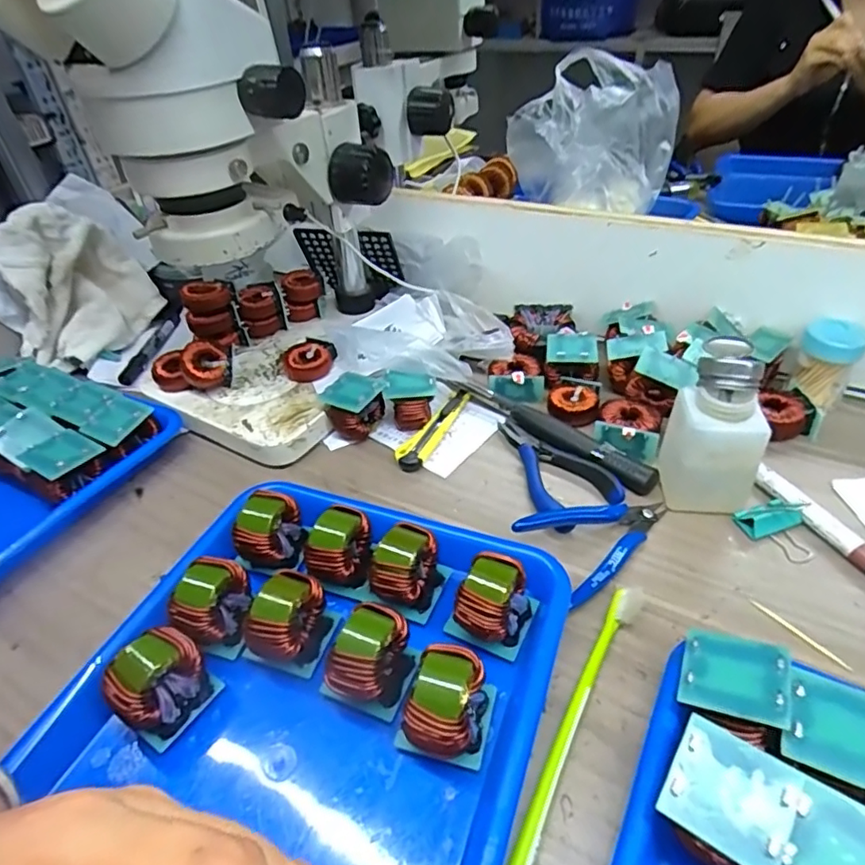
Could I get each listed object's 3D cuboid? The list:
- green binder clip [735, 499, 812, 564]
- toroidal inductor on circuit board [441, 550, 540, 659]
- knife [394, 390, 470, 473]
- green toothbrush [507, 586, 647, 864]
[{"bbox_3d":[0.245,0.064,0.400,0.042,0.023,0.049,-19,44,-15],"label":"green binder clip"},{"bbox_3d":[0.035,0.103,0.344,0.045,0.047,0.045,17,47,22],"label":"toroidal inductor on circuit board"},{"bbox_3d":[0.003,-0.007,0.508,0.021,0.015,0.111,17,47,22],"label":"knife"},{"bbox_3d":[0.079,0.156,0.309,0.016,0.009,0.192,21,49,26],"label":"green toothbrush"}]

